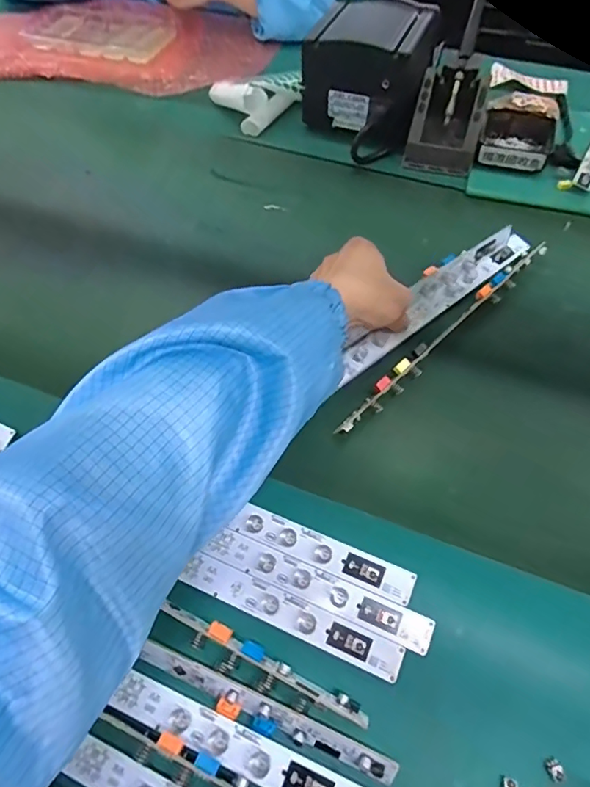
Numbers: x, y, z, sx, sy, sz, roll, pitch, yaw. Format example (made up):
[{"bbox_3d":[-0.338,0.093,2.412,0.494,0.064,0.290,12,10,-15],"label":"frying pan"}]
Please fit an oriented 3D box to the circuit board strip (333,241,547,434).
[{"bbox_3d":[0.141,-0.059,0.450,0.017,0.020,0.296,39,67,24],"label":"circuit board strip"}]

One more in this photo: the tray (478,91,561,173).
[{"bbox_3d":[0.258,-0.300,0.588,0.081,0.041,0.094,16,60,12],"label":"tray"}]

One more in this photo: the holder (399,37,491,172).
[{"bbox_3d":[0.176,-0.323,0.589,0.079,0.066,0.118,11,59,10],"label":"holder"}]

